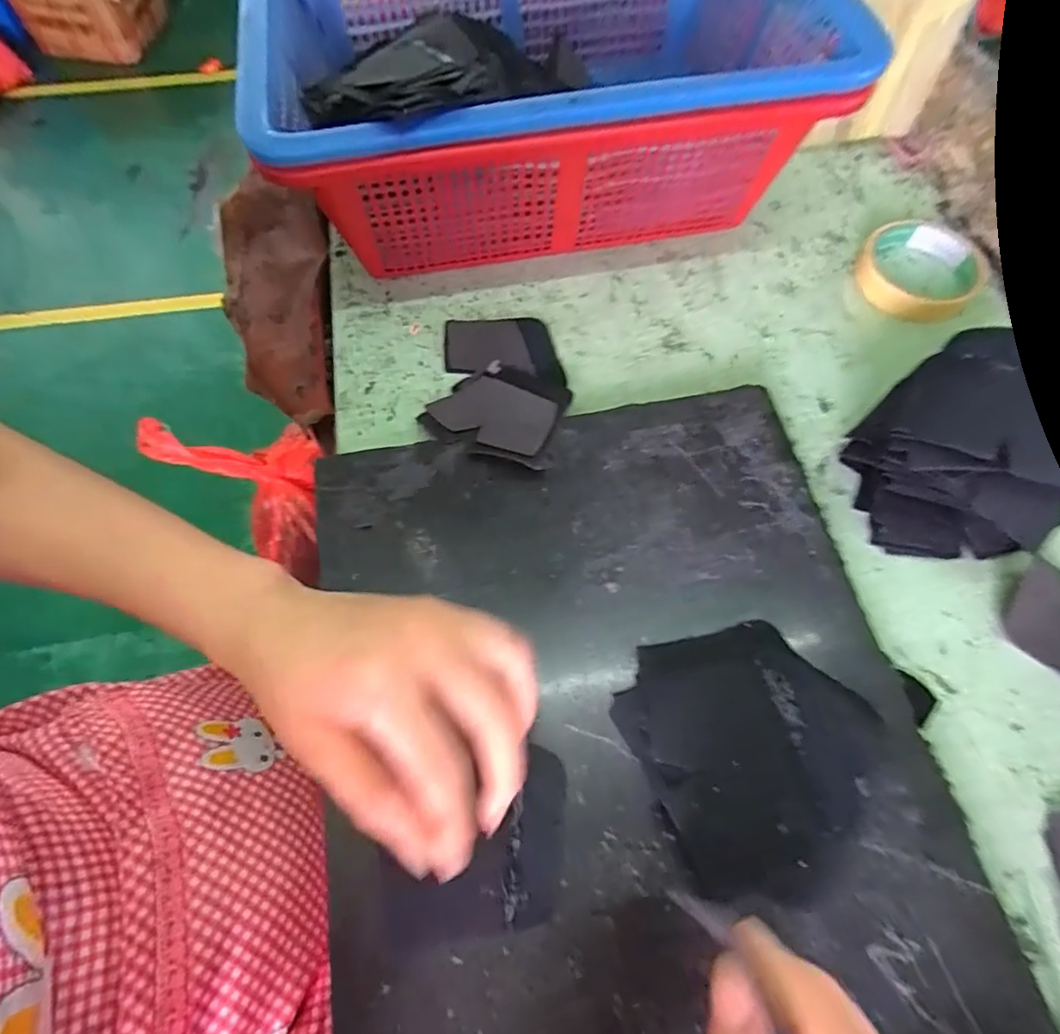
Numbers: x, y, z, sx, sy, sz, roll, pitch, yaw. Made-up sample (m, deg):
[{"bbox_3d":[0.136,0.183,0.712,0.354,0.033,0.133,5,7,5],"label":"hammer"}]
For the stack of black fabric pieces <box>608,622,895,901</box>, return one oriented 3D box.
[{"bbox_3d":[0.108,0.108,0.263,0.110,0.029,0.113,-19,67,-10],"label":"stack of black fabric pieces"}]

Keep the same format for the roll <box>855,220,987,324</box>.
[{"bbox_3d":[0.298,-0.191,0.427,0.085,0.018,0.091,0,65,-1],"label":"roll"}]

